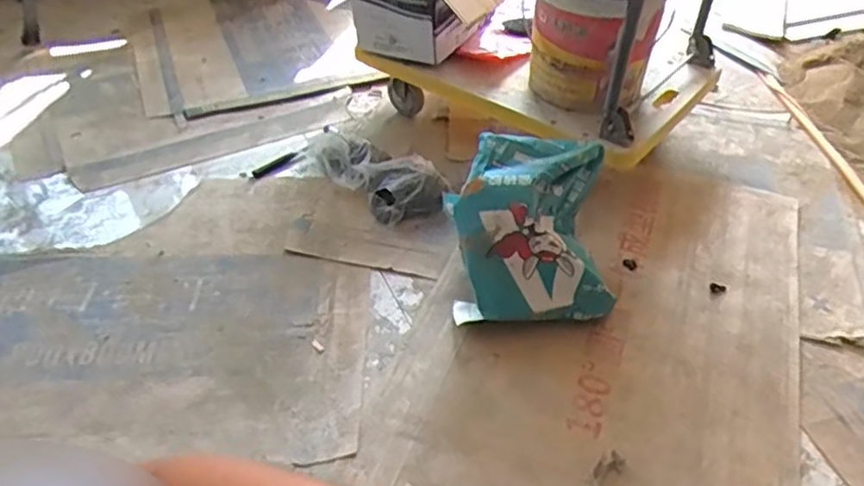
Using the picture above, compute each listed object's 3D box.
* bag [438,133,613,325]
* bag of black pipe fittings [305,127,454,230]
[{"bbox_3d":[0.191,-0.014,1.299,0.315,0.289,0.261,-4,42,-6],"label":"bag"},{"bbox_3d":[-0.146,-0.189,1.680,0.196,0.077,0.426,-29,49,-28],"label":"bag of black pipe fittings"}]

